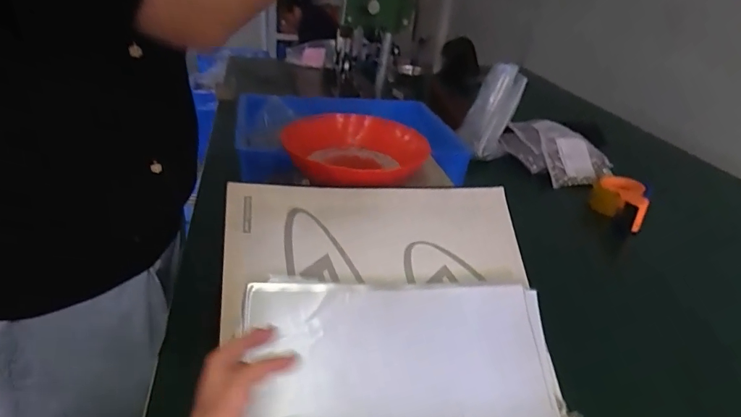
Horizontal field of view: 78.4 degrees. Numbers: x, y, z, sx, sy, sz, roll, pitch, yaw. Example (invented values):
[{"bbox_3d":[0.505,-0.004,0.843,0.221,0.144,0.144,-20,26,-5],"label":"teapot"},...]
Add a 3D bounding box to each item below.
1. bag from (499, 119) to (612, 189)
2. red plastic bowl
[{"bbox_3d":[0.414,-0.128,1.017,0.228,0.084,0.155,25,35,30],"label":"bag"},{"bbox_3d":[-0.024,-0.078,0.663,0.196,0.056,0.207,-5,32,-19],"label":"red plastic bowl"}]

